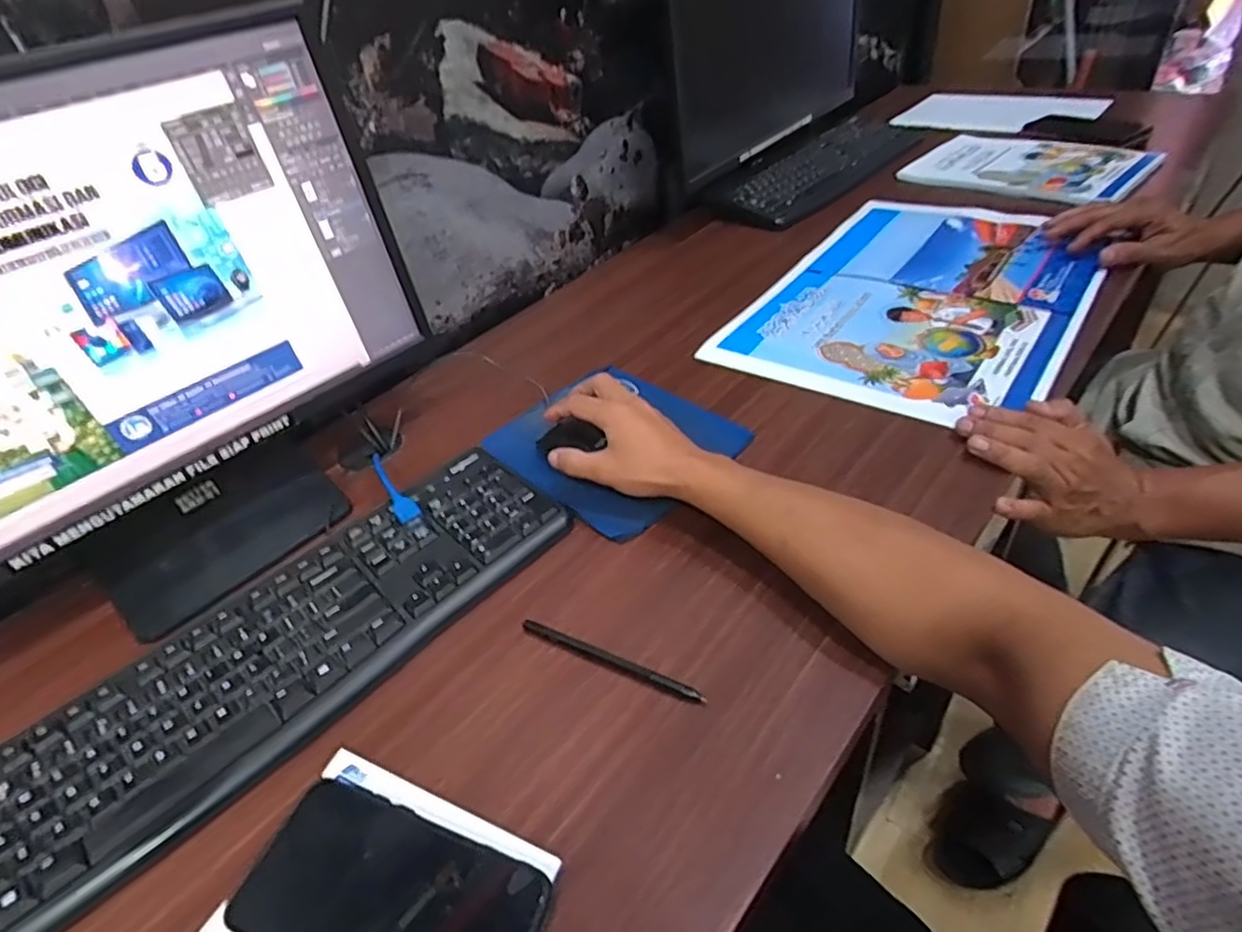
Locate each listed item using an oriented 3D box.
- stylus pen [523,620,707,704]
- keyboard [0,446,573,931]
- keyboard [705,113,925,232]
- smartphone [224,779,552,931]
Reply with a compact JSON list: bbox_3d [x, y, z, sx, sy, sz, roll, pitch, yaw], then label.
[{"bbox_3d":[-0.008,0.128,0.422,0.136,0.005,0.007,17,48,24],"label":"stylus pen"},{"bbox_3d":[-0.238,0.129,0.457,0.147,0.015,0.423,30,55,34],"label":"keyboard"},{"bbox_3d":[0.337,-0.484,1.023,0.155,0.028,0.455,27,53,32],"label":"keyboard"},{"bbox_3d":[-0.120,0.224,0.329,0.157,0.012,0.078,12,46,20],"label":"smartphone"}]

